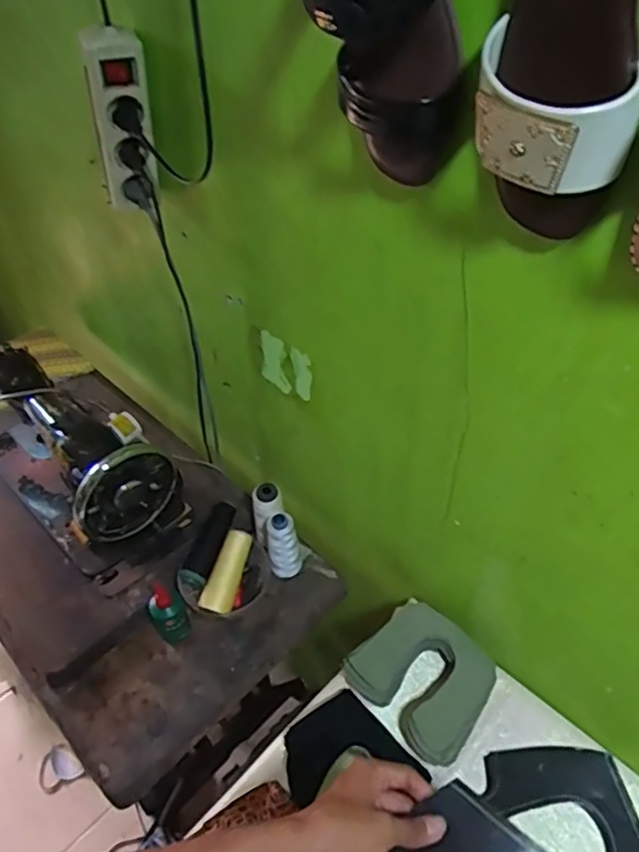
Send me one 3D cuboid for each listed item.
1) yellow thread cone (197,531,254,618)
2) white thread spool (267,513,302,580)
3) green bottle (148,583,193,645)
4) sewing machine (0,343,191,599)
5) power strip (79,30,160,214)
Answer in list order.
[{"bbox_3d":[-0.124,0.194,0.822,0.039,0.034,0.113,13,65,16],"label":"yellow thread cone"},{"bbox_3d":[-0.050,0.170,0.854,0.045,0.117,0.040,-12,46,-7],"label":"white thread spool"},{"bbox_3d":[-0.199,0.247,0.800,0.047,0.085,0.046,-2,46,2],"label":"green bottle"},{"bbox_3d":[-0.378,0.033,0.912,0.385,0.214,0.172,34,56,30],"label":"sewing machine"},{"bbox_3d":[-0.213,-0.319,0.668,0.061,0.204,0.051,-28,70,-21],"label":"power strip"}]

